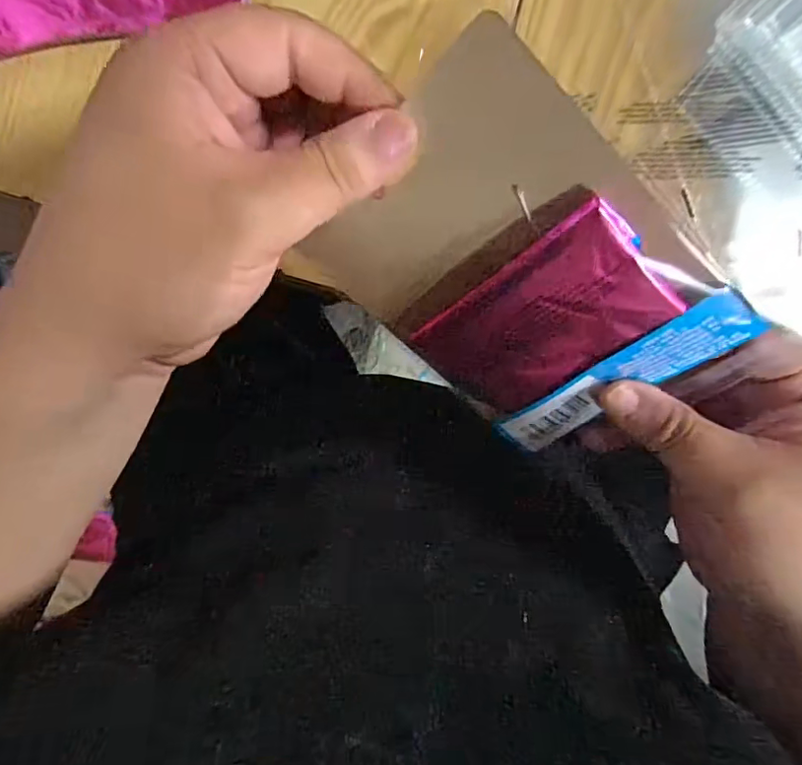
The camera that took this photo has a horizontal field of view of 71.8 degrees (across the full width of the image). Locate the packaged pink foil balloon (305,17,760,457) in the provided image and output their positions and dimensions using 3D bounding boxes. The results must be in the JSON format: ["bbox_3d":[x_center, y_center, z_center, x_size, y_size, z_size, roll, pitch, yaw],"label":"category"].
[{"bbox_3d":[0.044,-0.037,0.213,0.142,0.011,0.112,40,134,-15],"label":"packaged pink foil balloon"}]

